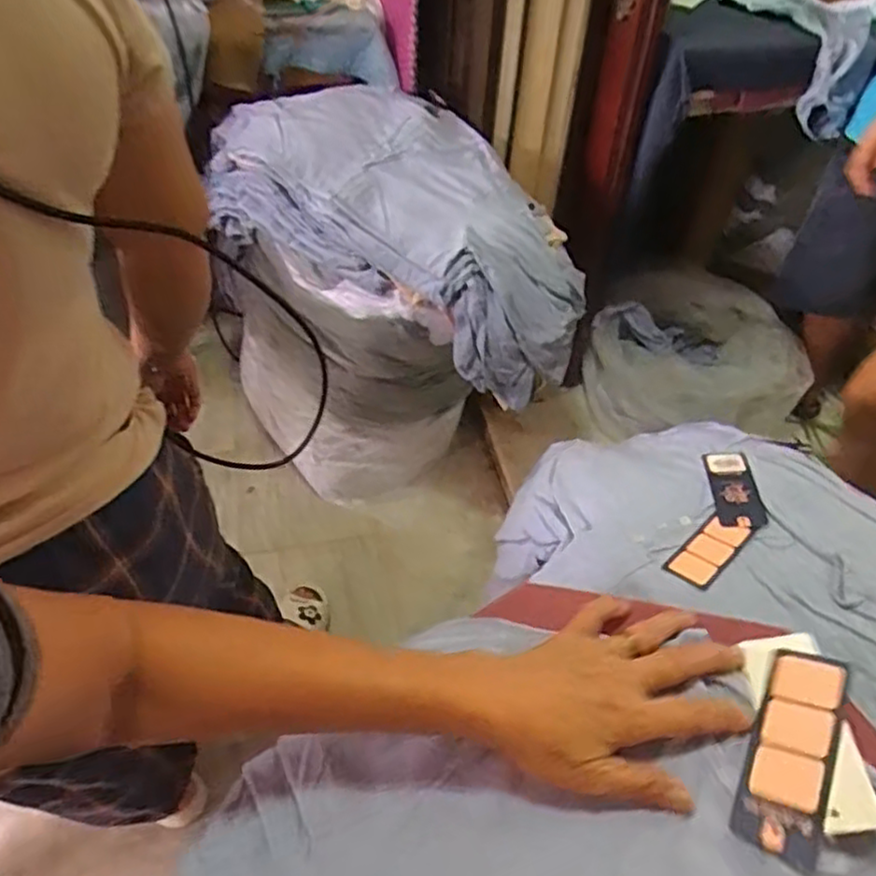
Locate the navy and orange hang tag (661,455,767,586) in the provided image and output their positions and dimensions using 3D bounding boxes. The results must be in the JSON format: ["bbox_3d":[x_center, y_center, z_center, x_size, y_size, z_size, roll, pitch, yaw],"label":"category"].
[{"bbox_3d":[0.283,0.077,0.690,0.068,0.017,0.189,17,49,22],"label":"navy and orange hang tag"}]

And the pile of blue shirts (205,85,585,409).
[{"bbox_3d":[-0.070,-0.403,1.335,0.805,0.270,0.358,35,56,14],"label":"pile of blue shirts"}]

